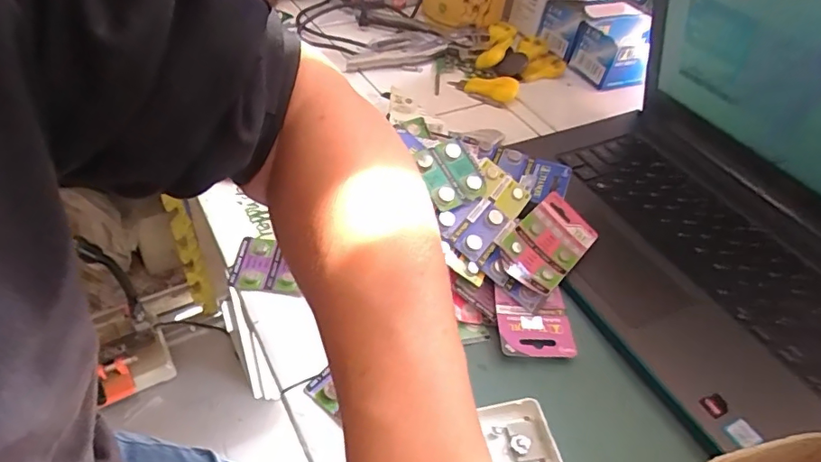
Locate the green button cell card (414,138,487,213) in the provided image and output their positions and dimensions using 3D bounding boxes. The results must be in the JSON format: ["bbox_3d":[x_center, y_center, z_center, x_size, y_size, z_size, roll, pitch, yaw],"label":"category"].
[{"bbox_3d":[0.030,-0.043,0.394,0.044,0.006,0.050,-25,75,-21],"label":"green button cell card"}]

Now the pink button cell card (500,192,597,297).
[{"bbox_3d":[0.104,0.008,0.396,0.050,0.008,0.087,44,55,10],"label":"pink button cell card"}]

